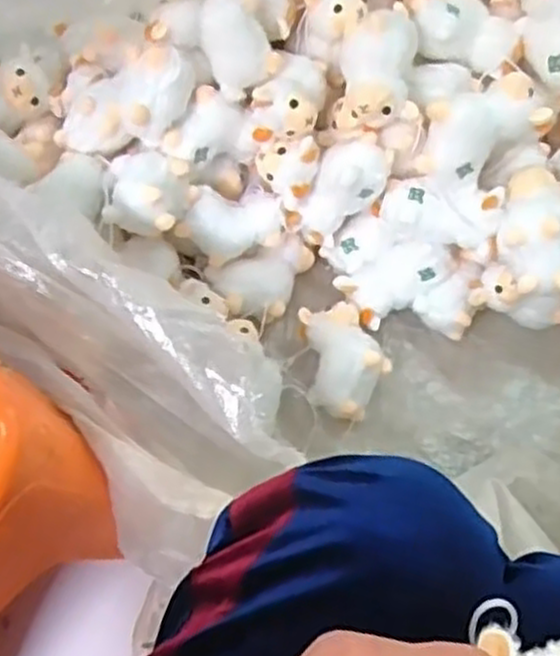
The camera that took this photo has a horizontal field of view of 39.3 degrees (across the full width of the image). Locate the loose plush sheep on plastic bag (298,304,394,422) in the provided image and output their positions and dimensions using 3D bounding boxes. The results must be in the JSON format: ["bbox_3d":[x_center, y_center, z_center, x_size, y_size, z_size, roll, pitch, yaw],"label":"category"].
[{"bbox_3d":[0.070,0.034,0.817,0.084,0.051,0.124,-6,67,-2],"label":"loose plush sheep on plastic bag"}]

